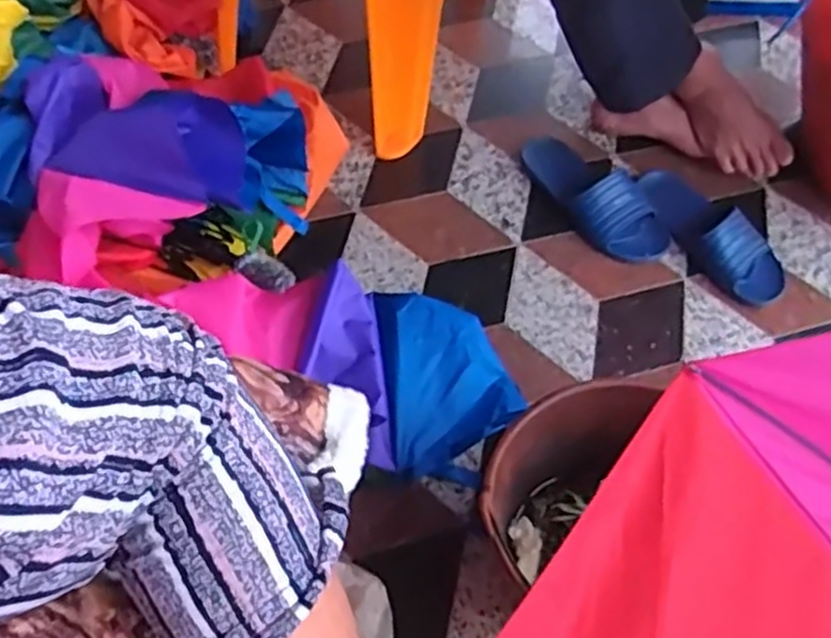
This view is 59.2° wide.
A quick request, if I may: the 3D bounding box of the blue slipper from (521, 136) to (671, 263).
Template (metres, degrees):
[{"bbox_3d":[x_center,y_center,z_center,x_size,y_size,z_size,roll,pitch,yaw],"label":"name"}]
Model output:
[{"bbox_3d":[0.270,-0.199,1.094,0.111,0.060,0.265,-28,62,-13],"label":"blue slipper"}]

